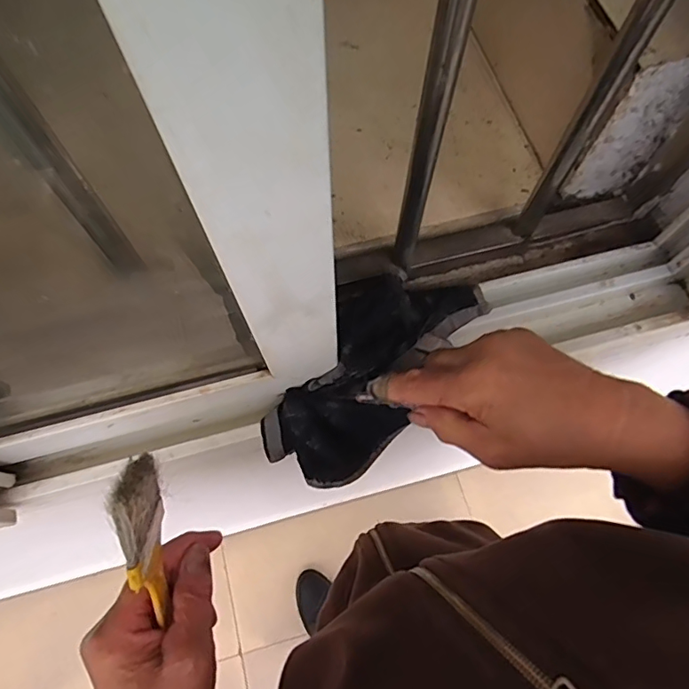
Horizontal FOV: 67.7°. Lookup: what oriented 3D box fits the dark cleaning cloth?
[{"bbox_3d":[0.019,0.016,0.406,0.093,0.052,0.193,36,80,12],"label":"dark cleaning cloth"}]

